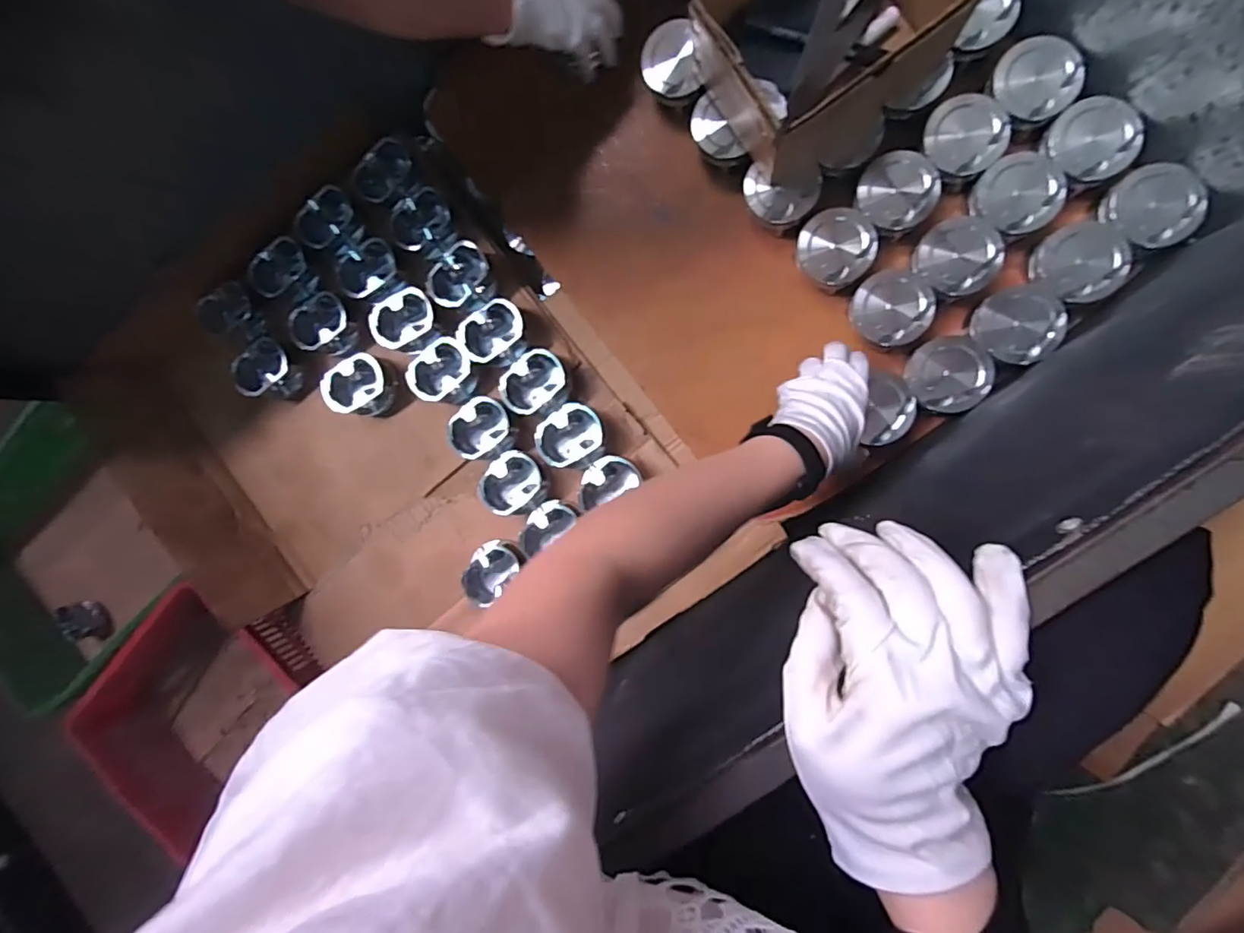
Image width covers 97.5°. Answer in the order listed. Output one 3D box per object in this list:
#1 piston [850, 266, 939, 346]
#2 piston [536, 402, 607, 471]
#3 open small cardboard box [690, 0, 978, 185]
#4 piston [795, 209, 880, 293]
[{"bbox_3d":[0.277,-0.162,0.567,0.077,0.043,0.075,1,95,8],"label":"piston"},{"bbox_3d":[-0.059,-0.036,0.635,0.073,0.045,0.071,1,95,8],"label":"piston"},{"bbox_3d":[0.185,-0.394,0.500,0.194,0.094,0.166,-36,90,9],"label":"open small cardboard box"},{"bbox_3d":[0.219,-0.224,0.563,0.074,0.034,0.071,1,95,8],"label":"piston"}]

